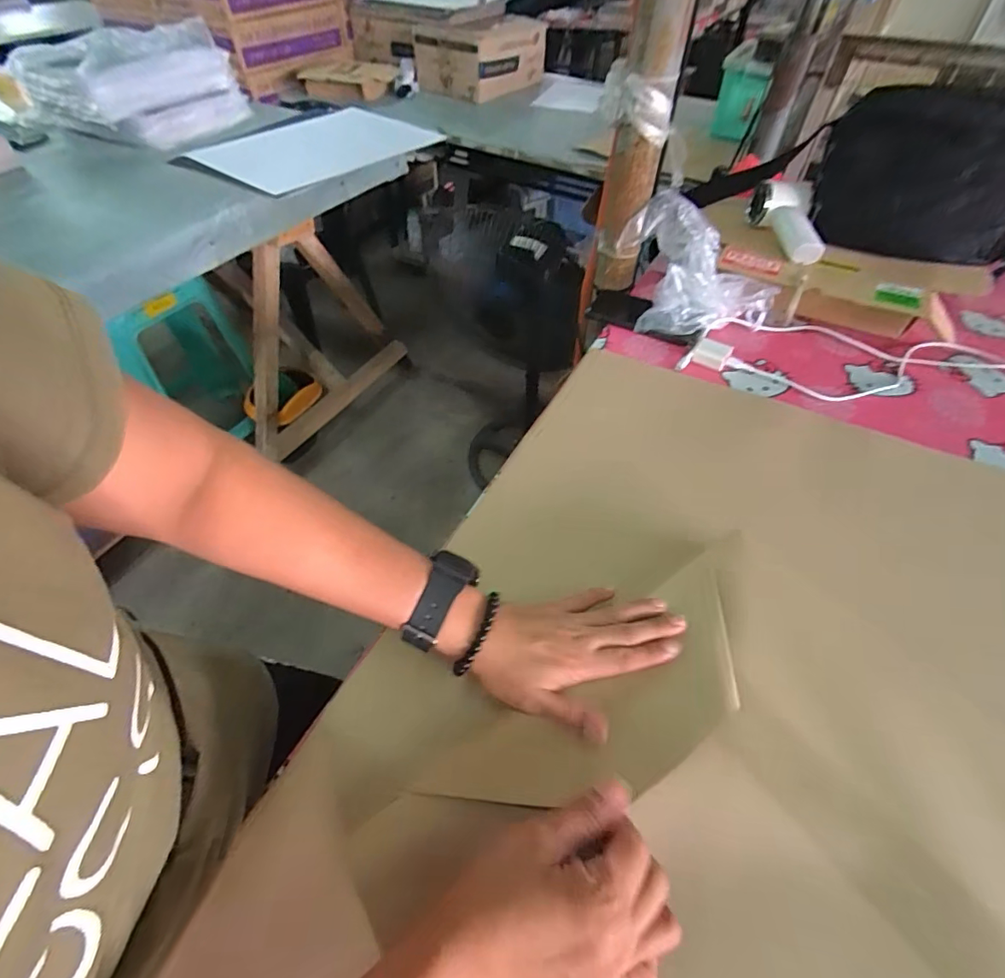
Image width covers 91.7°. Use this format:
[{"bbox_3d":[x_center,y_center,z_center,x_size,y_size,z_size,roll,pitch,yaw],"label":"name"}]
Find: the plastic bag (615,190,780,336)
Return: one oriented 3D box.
[{"bbox_3d":[0.262,-0.307,0.677,0.167,0.128,0.171,-8,51,-7],"label":"plastic bag"}]

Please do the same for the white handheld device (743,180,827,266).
[{"bbox_3d":[0.417,-0.382,0.707,0.066,0.051,0.159,-7,66,-6],"label":"white handheld device"}]

